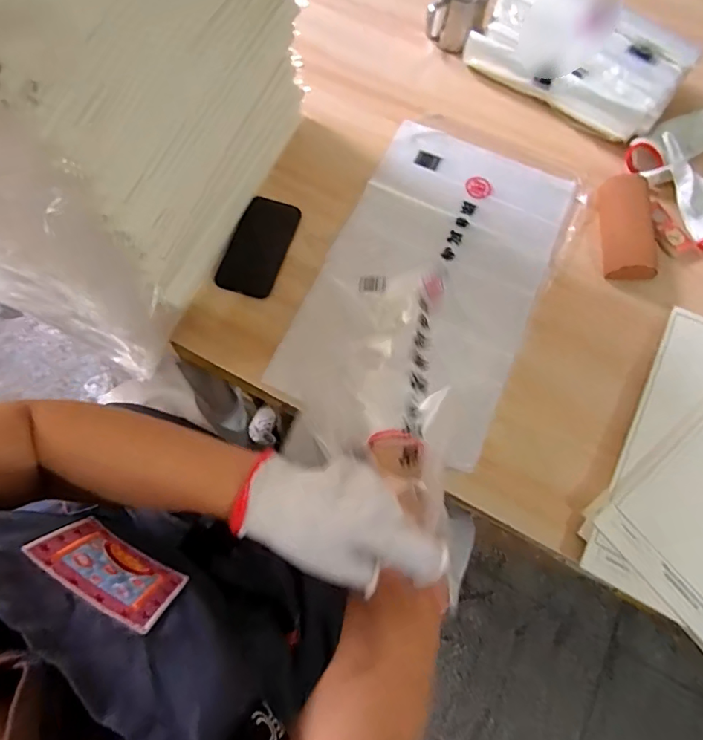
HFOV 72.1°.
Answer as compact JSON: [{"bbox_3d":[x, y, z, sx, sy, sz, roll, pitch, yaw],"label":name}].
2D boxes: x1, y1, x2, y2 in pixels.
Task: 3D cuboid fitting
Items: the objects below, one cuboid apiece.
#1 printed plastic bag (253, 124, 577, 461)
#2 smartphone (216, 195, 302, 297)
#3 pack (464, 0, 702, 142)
[{"bbox_3d":[0.110,-0.143,0.607,0.285,0.125,0.489,24,71,7],"label":"printed plastic bag"},{"bbox_3d":[-0.129,-0.174,0.671,0.079,0.010,0.149,18,71,4],"label":"smartphone"},{"bbox_3d":[0.348,-0.483,0.743,0.298,0.095,0.153,34,73,10],"label":"pack"}]

